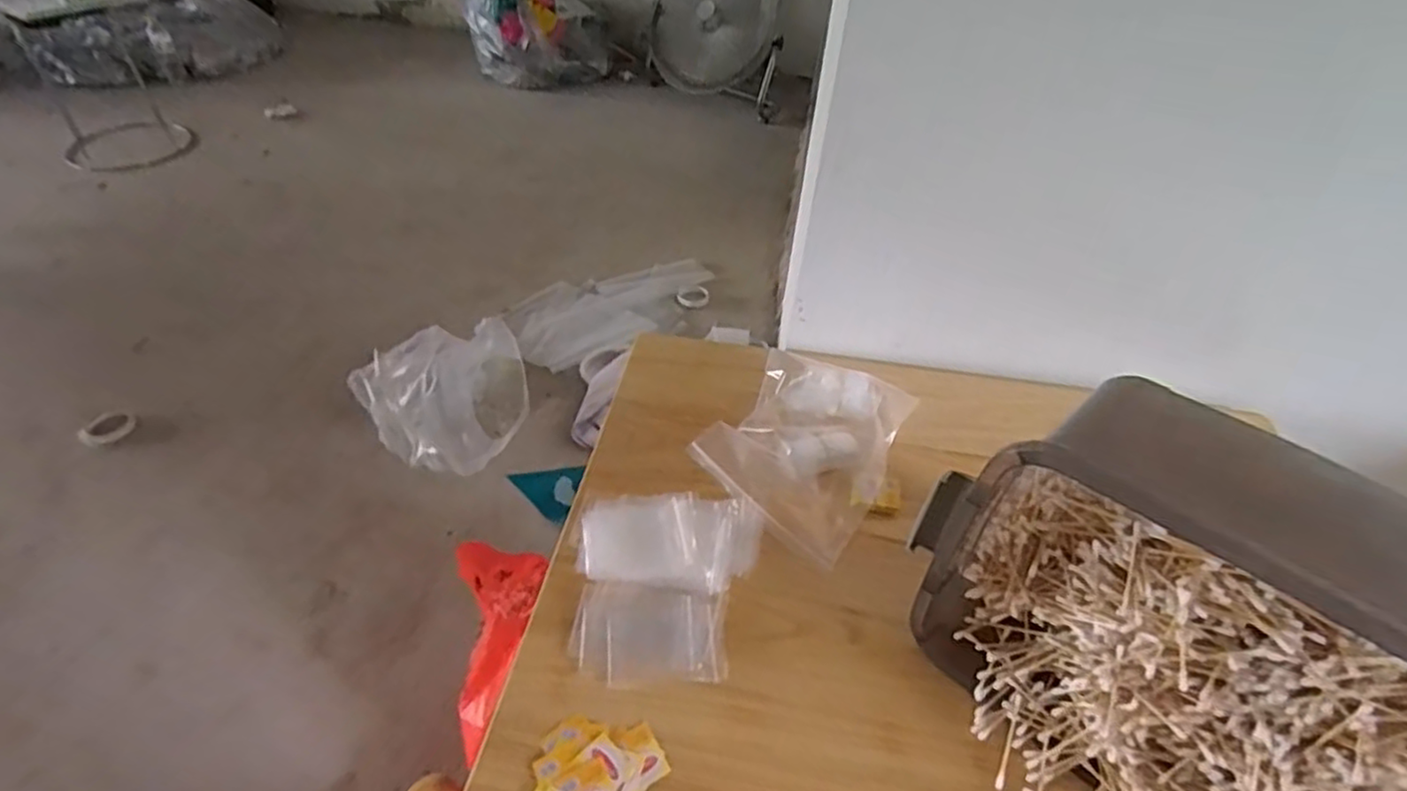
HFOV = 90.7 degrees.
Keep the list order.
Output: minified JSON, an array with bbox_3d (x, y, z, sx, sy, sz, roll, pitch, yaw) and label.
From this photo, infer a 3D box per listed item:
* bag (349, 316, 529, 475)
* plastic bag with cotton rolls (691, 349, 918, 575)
[{"bbox_3d":[-0.515,0.010,1.412,0.323,0.199,0.264,-19,48,-23],"label":"bag"},{"bbox_3d":[0.112,0.044,0.754,0.181,0.043,0.236,25,47,21],"label":"plastic bag with cotton rolls"}]

